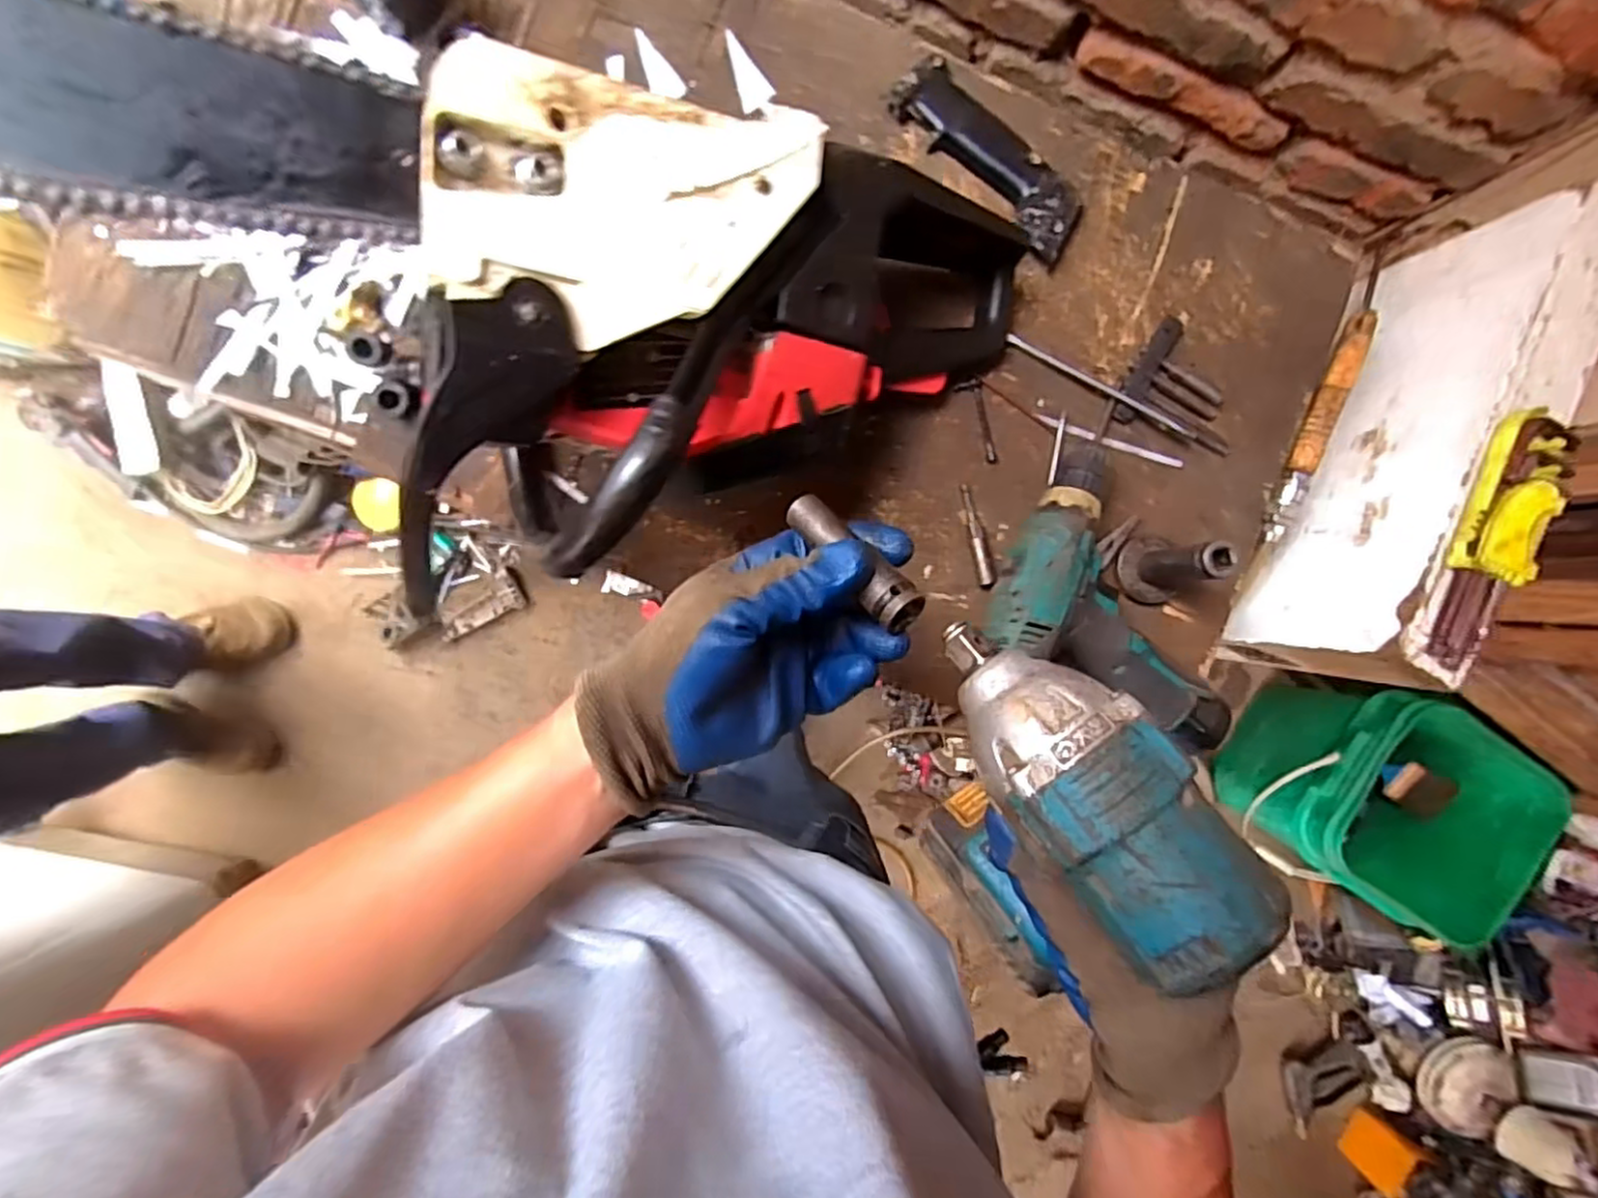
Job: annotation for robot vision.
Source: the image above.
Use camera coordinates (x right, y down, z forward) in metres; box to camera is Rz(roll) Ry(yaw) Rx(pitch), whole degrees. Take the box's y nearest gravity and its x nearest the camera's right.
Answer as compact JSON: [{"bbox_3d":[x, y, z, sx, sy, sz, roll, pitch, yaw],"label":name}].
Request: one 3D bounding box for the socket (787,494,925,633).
[{"bbox_3d":[0.023,-0.019,0.316,0.019,0.017,0.078,-41,67,-4],"label":"socket"}]

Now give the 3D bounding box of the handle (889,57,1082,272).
[{"bbox_3d":[0.150,-0.340,0.547,0.059,0.022,0.175,-44,94,-4],"label":"handle"}]

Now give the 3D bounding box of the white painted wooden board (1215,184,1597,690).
[{"bbox_3d":[0.471,-0.114,0.538,0.079,0.150,0.364,27,88,-5],"label":"white painted wooden board"}]

